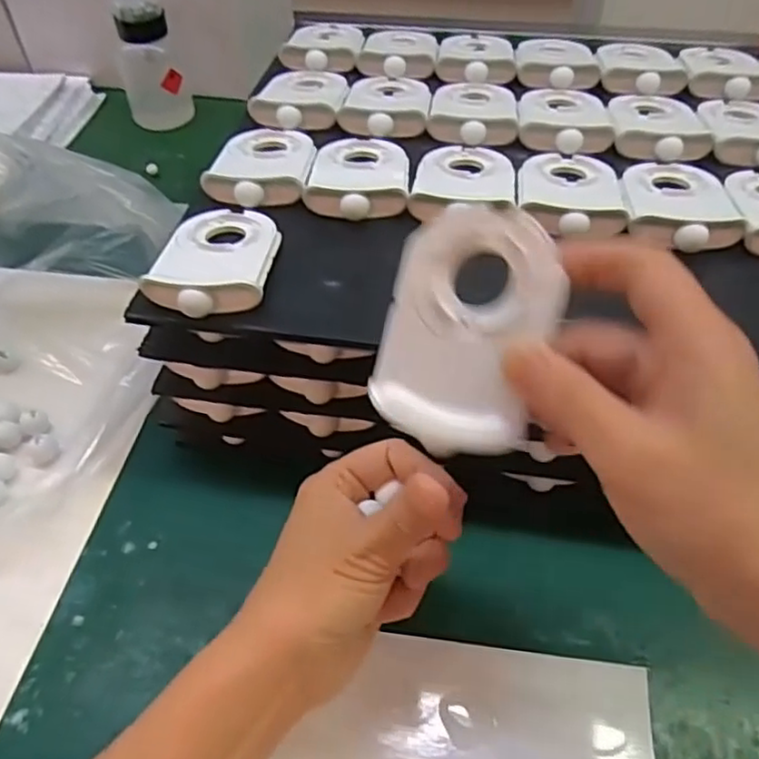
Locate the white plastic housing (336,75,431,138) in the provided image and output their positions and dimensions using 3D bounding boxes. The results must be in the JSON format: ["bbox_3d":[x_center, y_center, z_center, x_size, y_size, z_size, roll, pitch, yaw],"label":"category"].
[{"bbox_3d":[0.006,-0.191,0.456,0.057,0.014,0.082,5,48,5],"label":"white plastic housing"}]

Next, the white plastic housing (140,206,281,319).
[{"bbox_3d":[-0.084,-0.066,0.348,0.058,0.014,0.089,2,48,2],"label":"white plastic housing"}]

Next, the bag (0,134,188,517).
[{"bbox_3d":[-0.231,-0.050,0.403,0.185,0.127,0.277,9,48,8],"label":"bag"}]

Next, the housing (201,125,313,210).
[{"bbox_3d":[-0.070,-0.135,0.409,0.059,0.012,0.091,3,48,3],"label":"housing"}]

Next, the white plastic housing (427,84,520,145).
[{"bbox_3d":[0.064,-0.185,0.454,0.057,0.014,0.084,5,48,5],"label":"white plastic housing"}]

